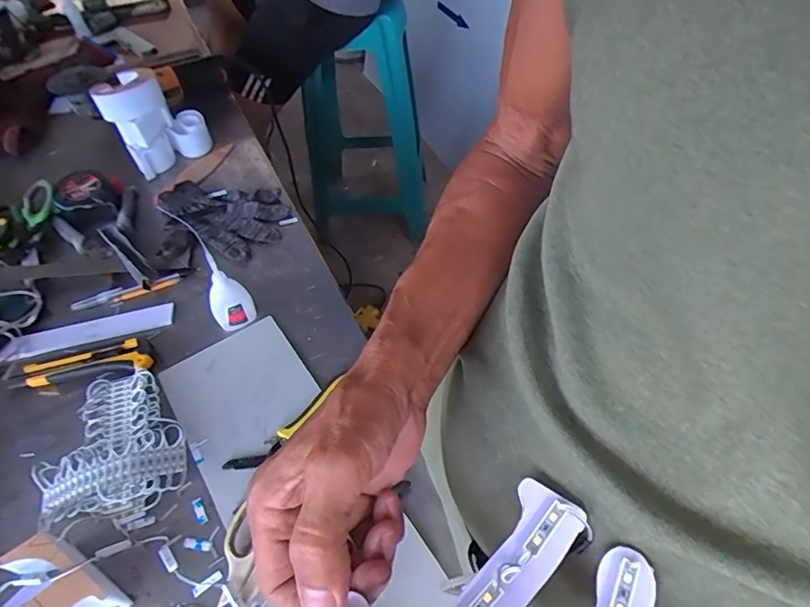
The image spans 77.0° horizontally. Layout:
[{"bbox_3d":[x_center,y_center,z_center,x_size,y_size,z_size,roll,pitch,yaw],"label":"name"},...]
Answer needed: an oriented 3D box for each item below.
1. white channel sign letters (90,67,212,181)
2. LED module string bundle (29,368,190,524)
[{"bbox_3d":[-0.384,-0.287,0.786,0.128,0.132,0.089,-25,55,-16],"label":"white channel sign letters"},{"bbox_3d":[-0.291,0.138,0.499,0.127,0.033,0.153,-29,56,-19],"label":"LED module string bundle"}]

